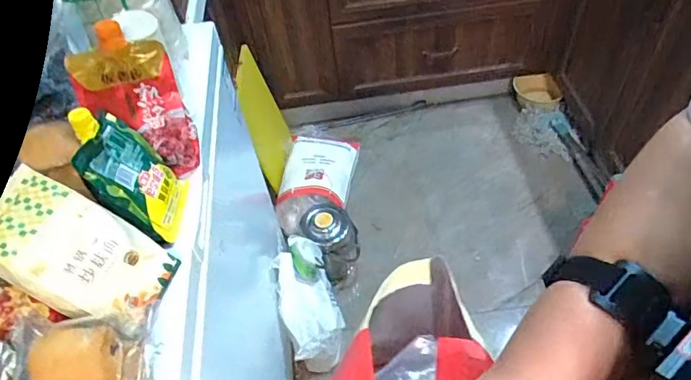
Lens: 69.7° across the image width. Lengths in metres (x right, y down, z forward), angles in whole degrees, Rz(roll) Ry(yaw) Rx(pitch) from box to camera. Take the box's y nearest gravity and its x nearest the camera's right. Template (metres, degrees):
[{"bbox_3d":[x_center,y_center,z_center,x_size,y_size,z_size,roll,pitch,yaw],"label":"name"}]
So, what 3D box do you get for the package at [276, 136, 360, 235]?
[{"bbox_3d":[-0.085,-0.057,1.609,0.213,0.134,0.381,3,52,8],"label":"package"}]

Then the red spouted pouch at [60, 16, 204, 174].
[{"bbox_3d":[-0.268,-0.117,0.669,0.050,0.212,0.107,5,47,42],"label":"red spouted pouch"}]

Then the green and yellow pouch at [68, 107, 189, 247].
[{"bbox_3d":[-0.264,-0.024,0.614,0.031,0.183,0.110,-20,40,26],"label":"green and yellow pouch"}]

